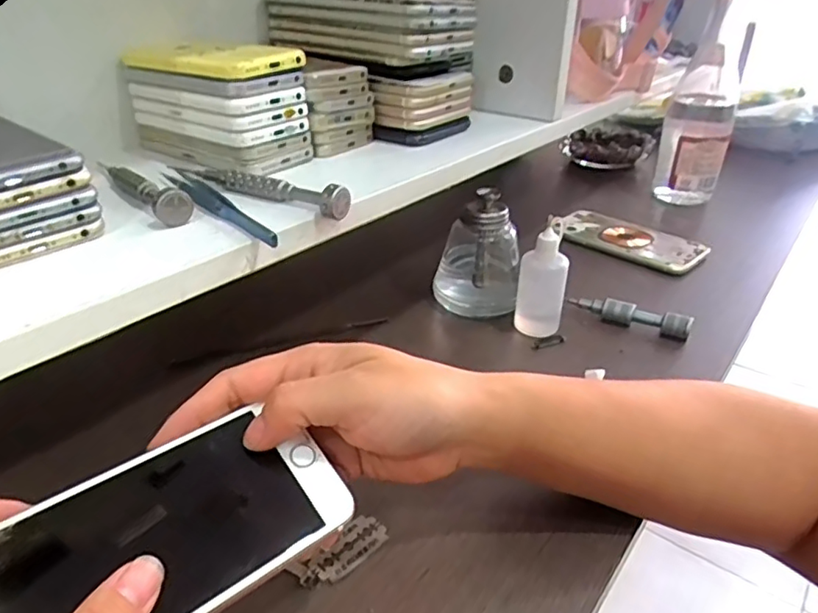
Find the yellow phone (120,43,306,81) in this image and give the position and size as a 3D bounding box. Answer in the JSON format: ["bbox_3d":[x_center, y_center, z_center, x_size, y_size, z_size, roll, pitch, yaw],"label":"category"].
[{"bbox_3d":[-0.126,-0.160,0.372,0.122,0.013,0.056,23,37,32],"label":"yellow phone"}]

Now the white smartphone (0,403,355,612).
[{"bbox_3d":[-0.088,0.083,0.213,0.127,0.005,0.066,-24,60,-34],"label":"white smartphone"}]

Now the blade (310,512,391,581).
[{"bbox_3d":[-0.030,0.120,0.292,0.021,0.004,0.040,25,39,34],"label":"blade"}]

